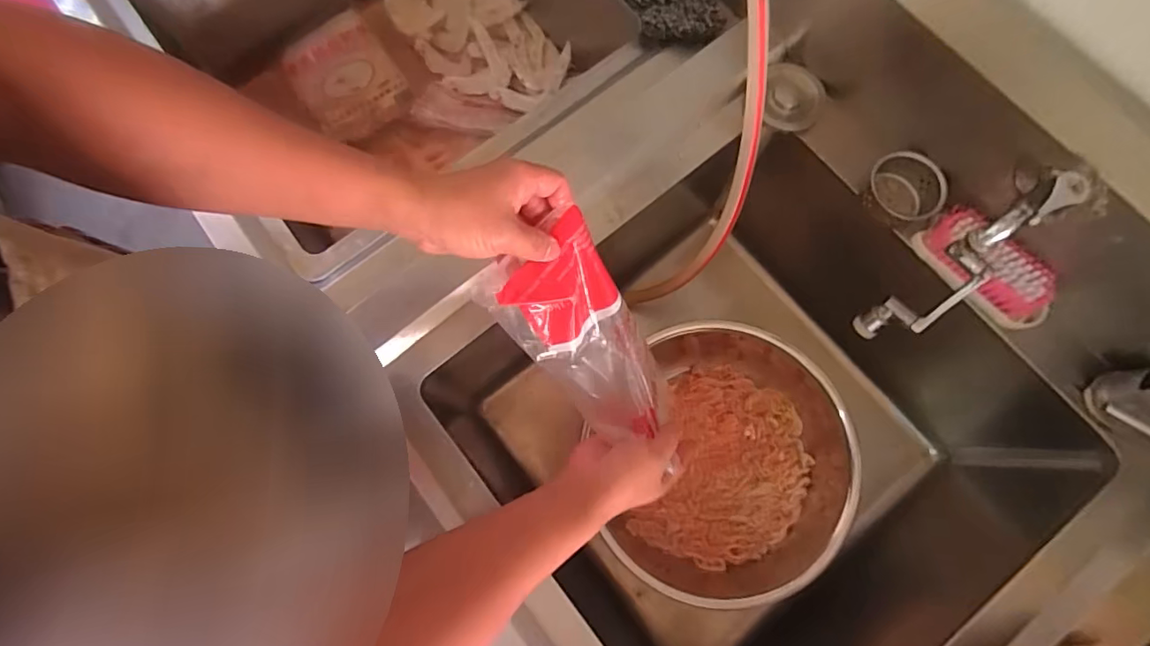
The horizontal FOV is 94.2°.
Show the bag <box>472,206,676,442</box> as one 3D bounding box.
[{"bbox_3d":[0.013,0.019,0.471,0.096,0.040,0.206,-38,113,-7],"label":"bag"}]

